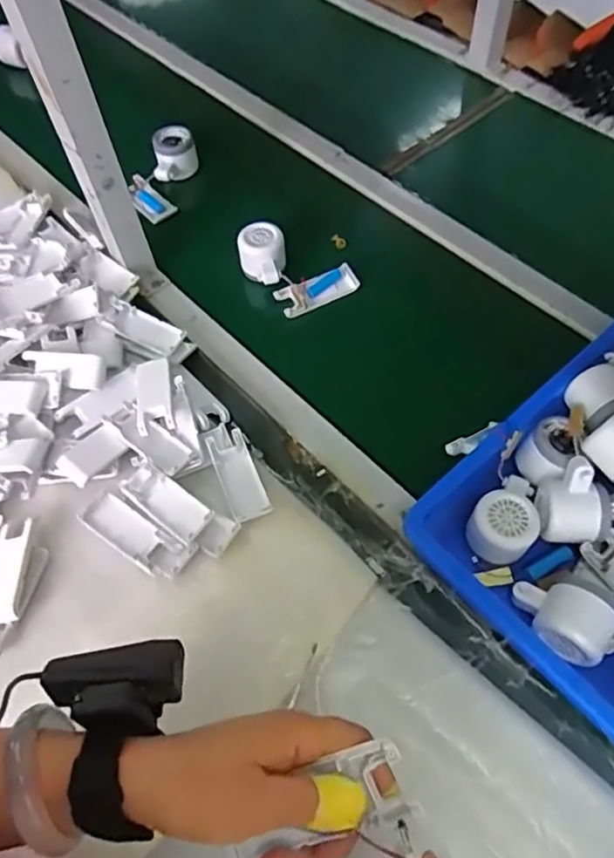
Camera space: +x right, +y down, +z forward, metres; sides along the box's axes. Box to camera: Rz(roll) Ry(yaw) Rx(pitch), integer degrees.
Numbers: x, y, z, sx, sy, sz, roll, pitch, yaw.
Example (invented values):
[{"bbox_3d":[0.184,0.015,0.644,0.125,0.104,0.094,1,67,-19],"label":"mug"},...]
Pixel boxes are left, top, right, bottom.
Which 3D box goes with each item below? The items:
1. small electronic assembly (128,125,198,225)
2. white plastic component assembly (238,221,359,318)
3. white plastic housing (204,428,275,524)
[{"bbox_3d":[-0.209,-0.366,0.883,0.079,0.047,0.149,19,81,13],"label":"small electronic assembly"},{"bbox_3d":[-0.014,-0.210,0.770,0.133,0.063,0.105,39,69,22],"label":"white plastic component assembly"},{"bbox_3d":[-0.070,0.050,0.628,0.038,0.021,0.102,-21,61,-10],"label":"white plastic housing"}]

